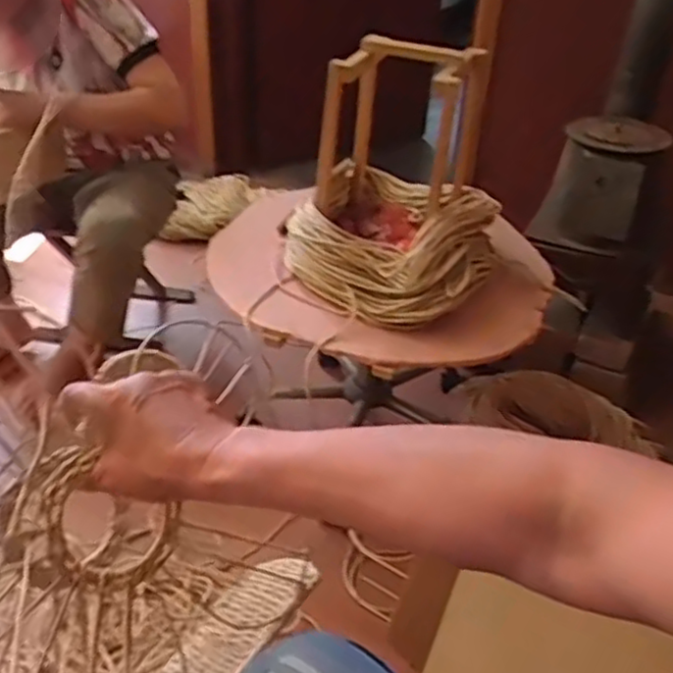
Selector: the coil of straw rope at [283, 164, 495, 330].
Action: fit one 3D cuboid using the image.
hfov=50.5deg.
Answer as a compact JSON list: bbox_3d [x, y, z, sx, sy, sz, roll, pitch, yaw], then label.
[{"bbox_3d":[0.101,-0.157,1.112,0.277,0.125,0.301,2,34,-1],"label":"coil of straw rope"}]

